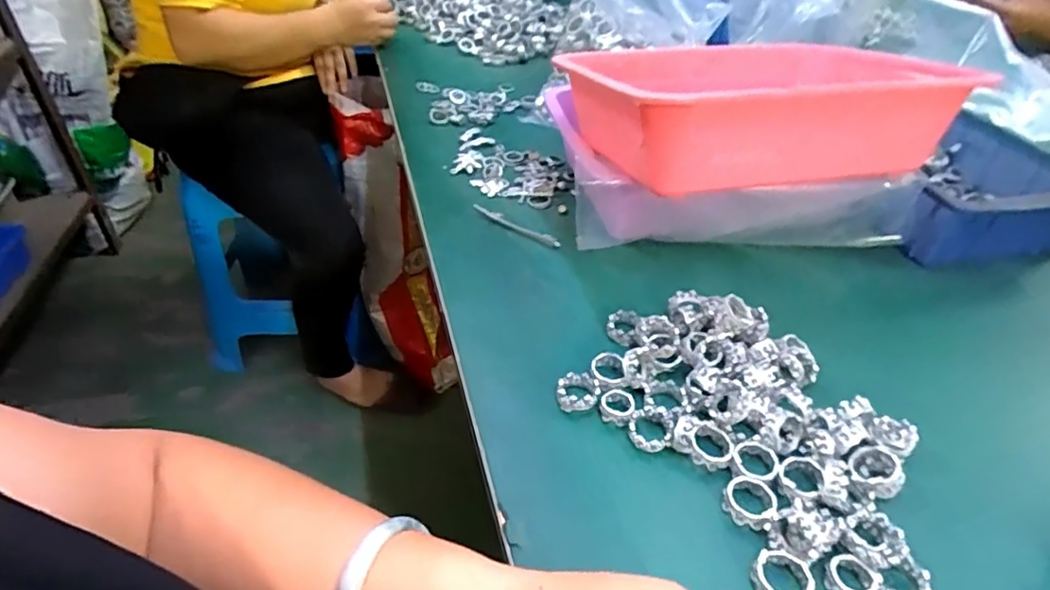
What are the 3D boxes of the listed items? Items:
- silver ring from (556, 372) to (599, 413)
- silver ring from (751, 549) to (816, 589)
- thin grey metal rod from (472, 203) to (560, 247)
[{"bbox_3d":[0.036,0.067,0.400,0.028,0.014,0.027,1,40,-1],"label":"silver ring"},{"bbox_3d":[0.133,0.147,0.300,0.028,0.013,0.027,1,40,-1],"label":"silver ring"},{"bbox_3d":[-0.007,-0.067,0.556,0.095,0.011,0.013,24,43,23],"label":"thin grey metal rod"}]

